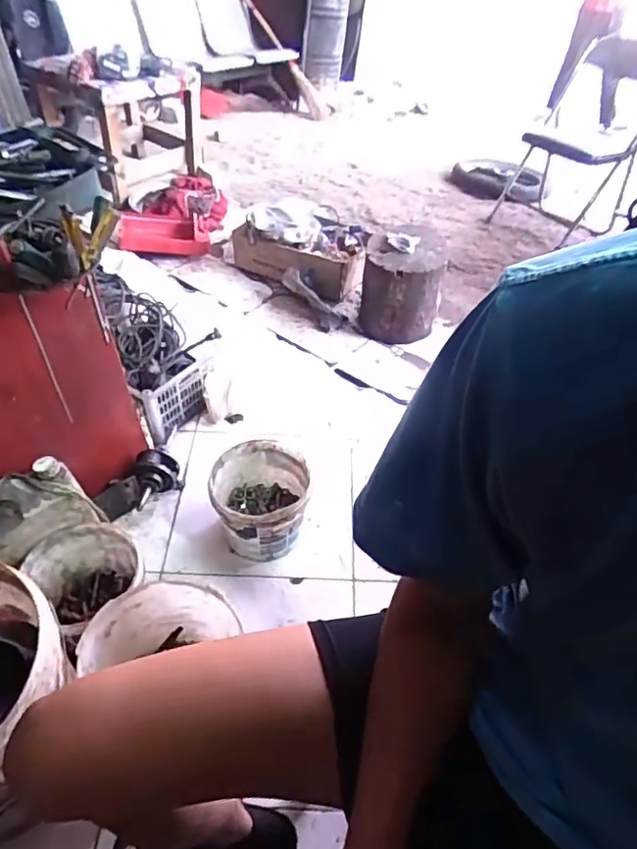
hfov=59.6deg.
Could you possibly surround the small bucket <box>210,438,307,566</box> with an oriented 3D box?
[{"bbox_3d":[-0.123,0.173,1.197,0.191,0.192,0.203,1,46,-1],"label":"small bucket"}]

